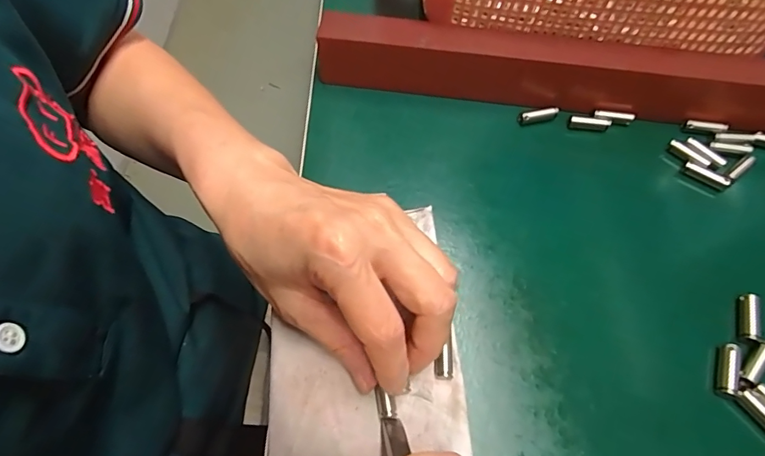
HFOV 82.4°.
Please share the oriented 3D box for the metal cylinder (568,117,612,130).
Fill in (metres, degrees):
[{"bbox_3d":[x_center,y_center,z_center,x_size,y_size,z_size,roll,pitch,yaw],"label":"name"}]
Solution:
[{"bbox_3d":[0.134,-0.068,0.282,0.025,0.005,0.004,6,62,4],"label":"metal cylinder"}]

